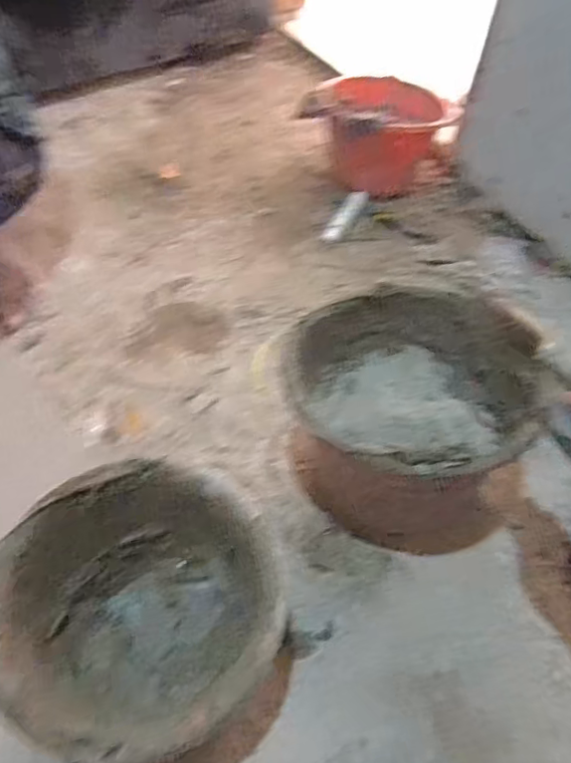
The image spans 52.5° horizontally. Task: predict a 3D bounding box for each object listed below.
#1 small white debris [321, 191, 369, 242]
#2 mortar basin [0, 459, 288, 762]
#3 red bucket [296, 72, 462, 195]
[{"bbox_3d":[0.114,-0.307,1.083,0.041,0.031,0.143,25,55,14],"label":"small white debris"},{"bbox_3d":[-0.136,0.227,0.560,0.247,0.177,0.234,2,53,-3],"label":"mortar basin"},{"bbox_3d":[0.181,-0.498,1.159,0.227,0.159,0.227,2,53,-3],"label":"red bucket"}]

